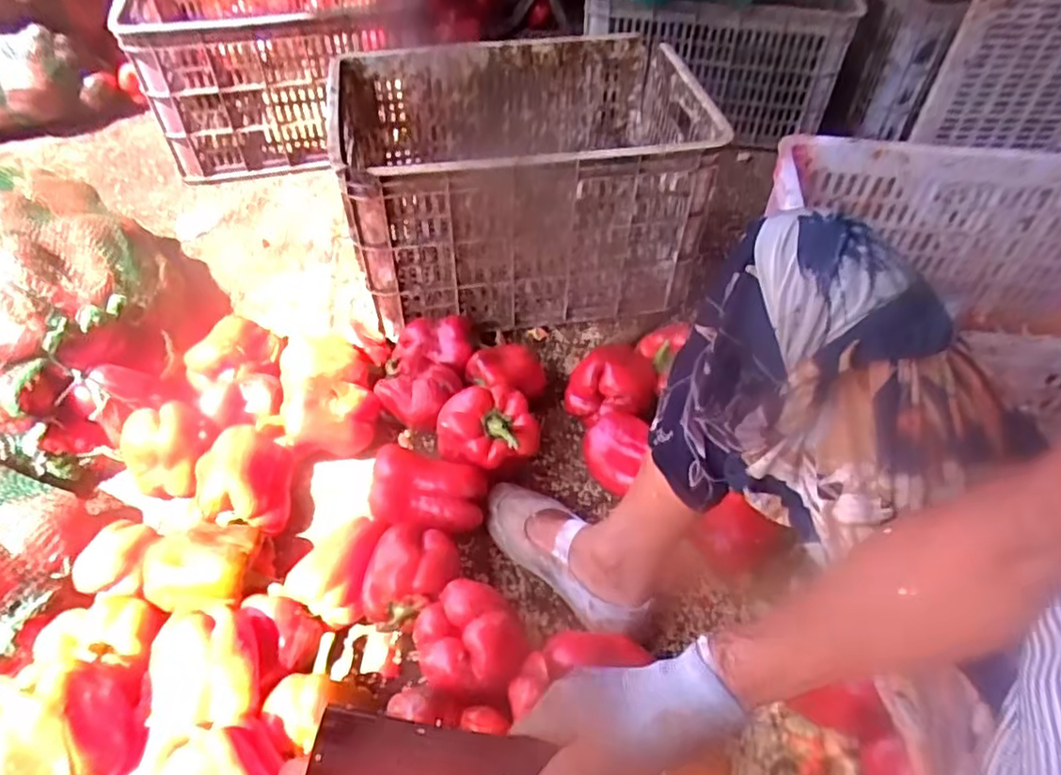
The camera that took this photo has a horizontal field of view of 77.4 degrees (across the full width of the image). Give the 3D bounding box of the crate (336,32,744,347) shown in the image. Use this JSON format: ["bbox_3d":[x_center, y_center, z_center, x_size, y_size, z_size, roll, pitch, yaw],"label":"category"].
[{"bbox_3d":[-0.016,-0.327,1.042,0.512,0.290,0.391,-7,49,-7],"label":"crate"}]

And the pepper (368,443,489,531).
[{"bbox_3d":[-0.117,0.119,0.753,0.127,0.064,0.079,6,49,4],"label":"pepper"}]

